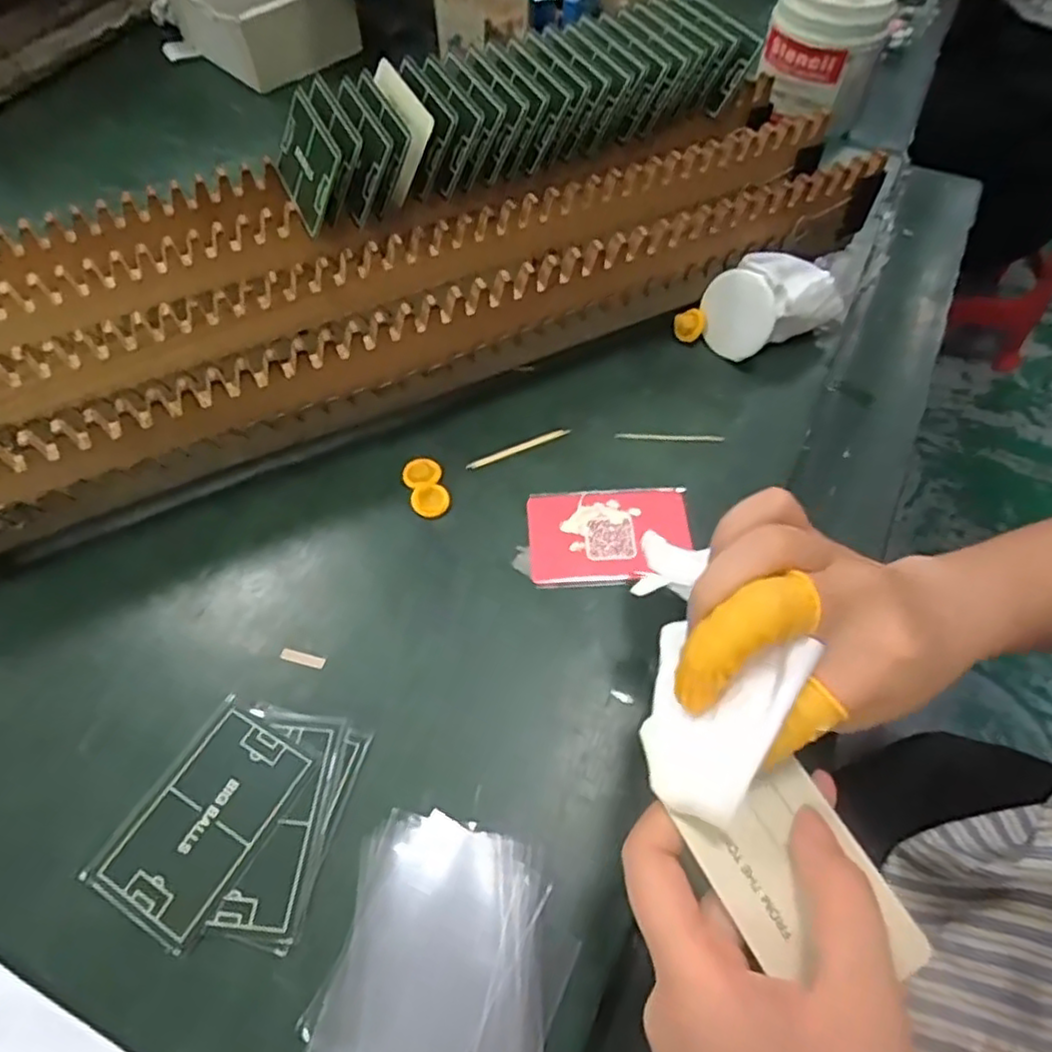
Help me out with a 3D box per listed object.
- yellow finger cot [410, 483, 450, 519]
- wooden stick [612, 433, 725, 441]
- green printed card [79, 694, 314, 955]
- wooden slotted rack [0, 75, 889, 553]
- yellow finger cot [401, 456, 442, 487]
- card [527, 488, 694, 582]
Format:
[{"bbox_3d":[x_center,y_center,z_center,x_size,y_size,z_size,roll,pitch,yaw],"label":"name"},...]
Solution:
[{"bbox_3d":[-0.053,-0.015,0.377,0.021,0.004,0.020,0,58,0],"label":"yellow finger cot"},{"bbox_3d":[0.085,-0.053,0.400,0.063,0.004,0.004,3,58,2],"label":"wooden stick"},{"bbox_3d":[-0.138,0.123,0.290,0.055,0.004,0.084,26,62,15],"label":"green printed card"},{"bbox_3d":[-0.073,-0.152,0.420,0.575,0.078,0.186,-22,61,-13],"label":"wooden slotted rack"},{"bbox_3d":[-0.059,-0.031,0.385,0.021,0.004,0.020,0,58,0],"label":"yellow finger cot"},{"bbox_3d":[0.045,0.003,0.367,0.086,0.004,0.053,-3,58,-2],"label":"card"}]

